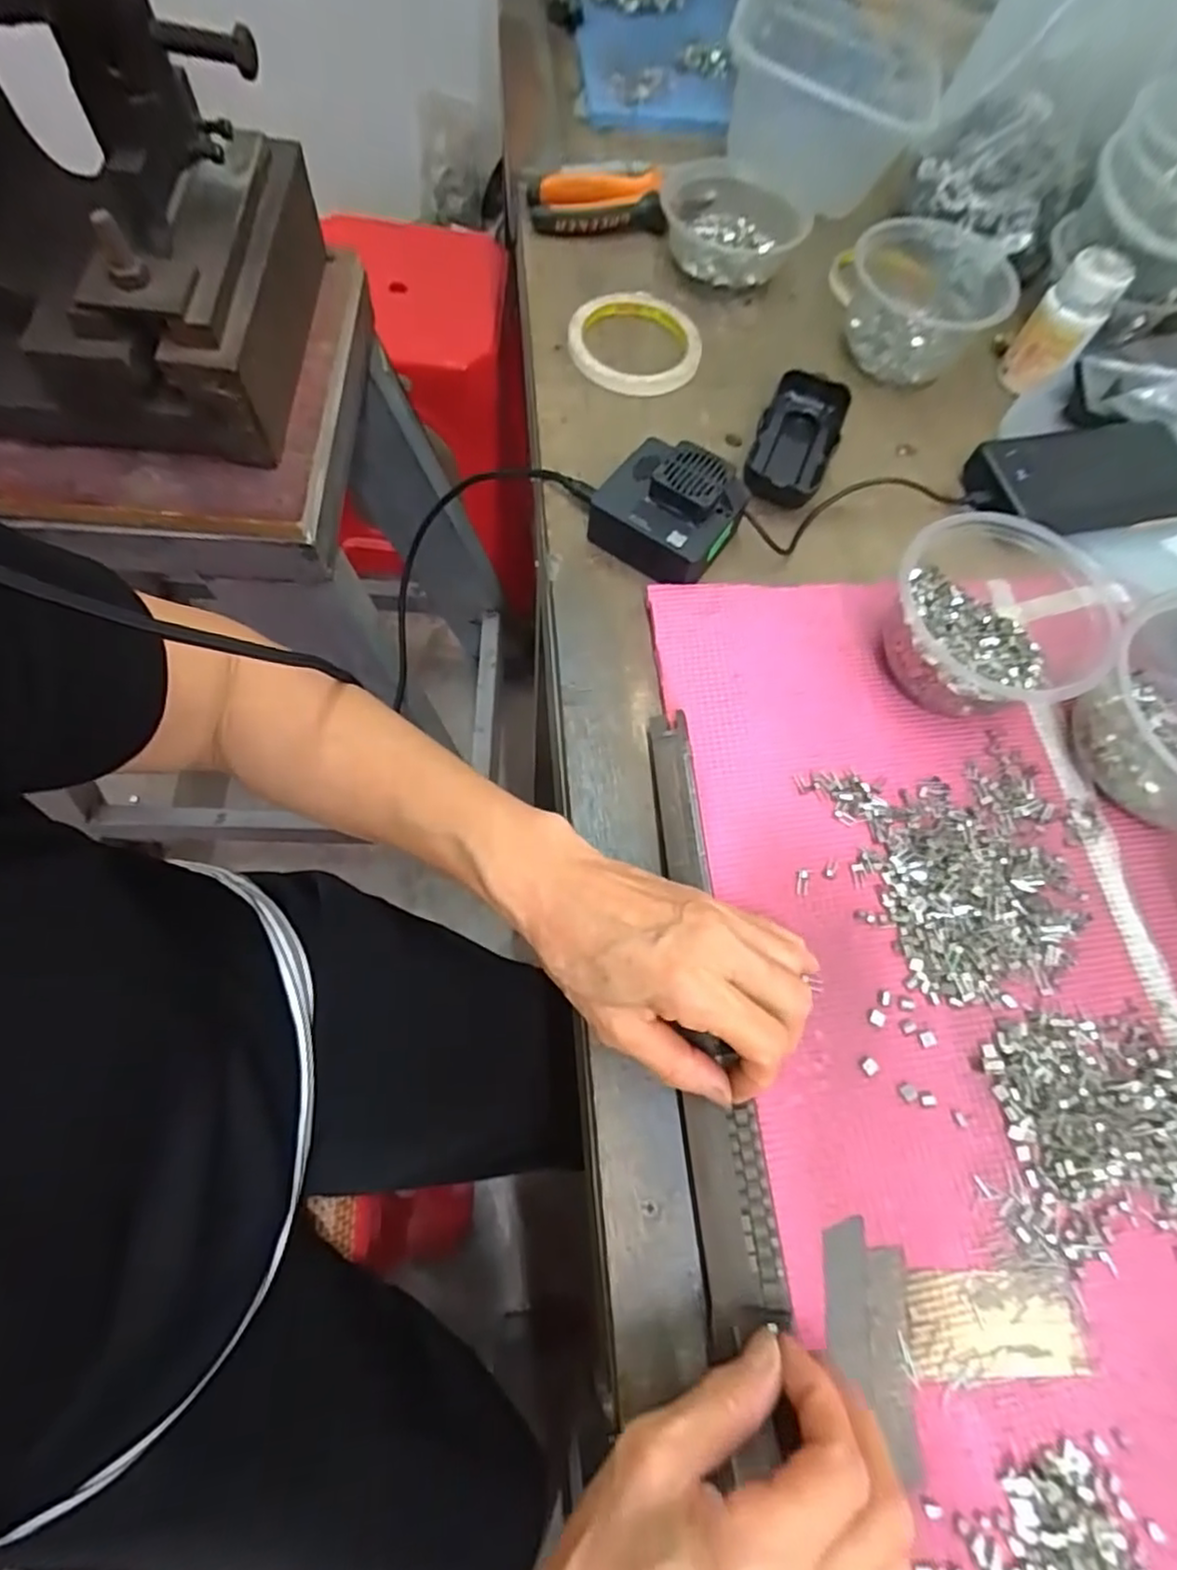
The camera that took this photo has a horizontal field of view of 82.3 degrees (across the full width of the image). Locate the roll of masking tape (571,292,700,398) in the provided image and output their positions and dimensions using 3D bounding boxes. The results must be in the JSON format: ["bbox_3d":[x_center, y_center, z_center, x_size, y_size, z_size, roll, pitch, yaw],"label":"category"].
[{"bbox_3d":[0.034,-0.331,0.503,0.096,0.016,0.096,0,69,0],"label":"roll of masking tape"}]

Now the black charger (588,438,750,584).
[{"bbox_3d":[0.049,-0.171,0.420,0.081,0.045,0.072,35,70,10],"label":"black charger"}]

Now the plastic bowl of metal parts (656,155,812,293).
[{"bbox_3d":[0.113,-0.434,0.525,0.112,0.036,0.098,4,69,1],"label":"plastic bowl of metal parts"}]

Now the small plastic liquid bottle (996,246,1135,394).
[{"bbox_3d":[0.341,-0.332,0.486,0.044,0.075,0.046,36,71,10],"label":"small plastic liquid bottle"}]

